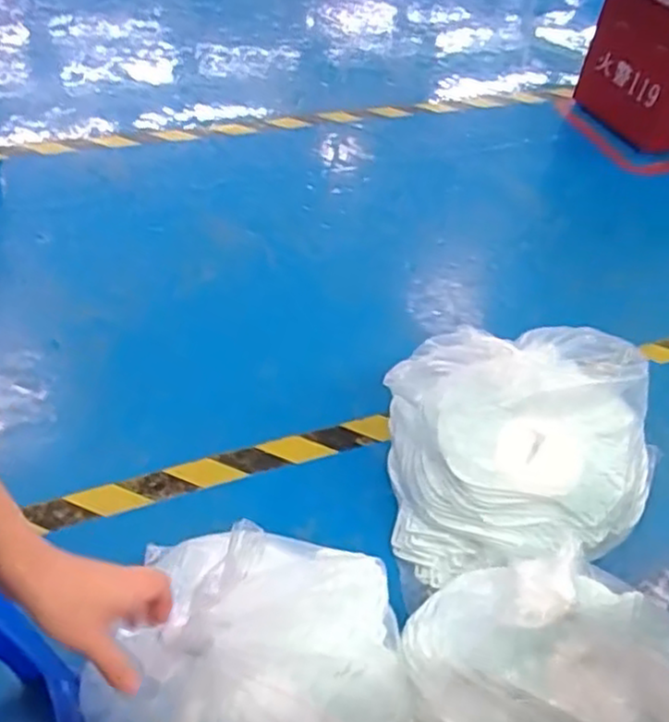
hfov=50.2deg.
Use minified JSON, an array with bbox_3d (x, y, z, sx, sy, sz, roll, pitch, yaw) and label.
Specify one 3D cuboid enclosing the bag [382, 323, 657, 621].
[{"bbox_3d":[0.261,0.134,1.034,0.333,0.306,0.288,-2,48,-9],"label":"bag"}]

